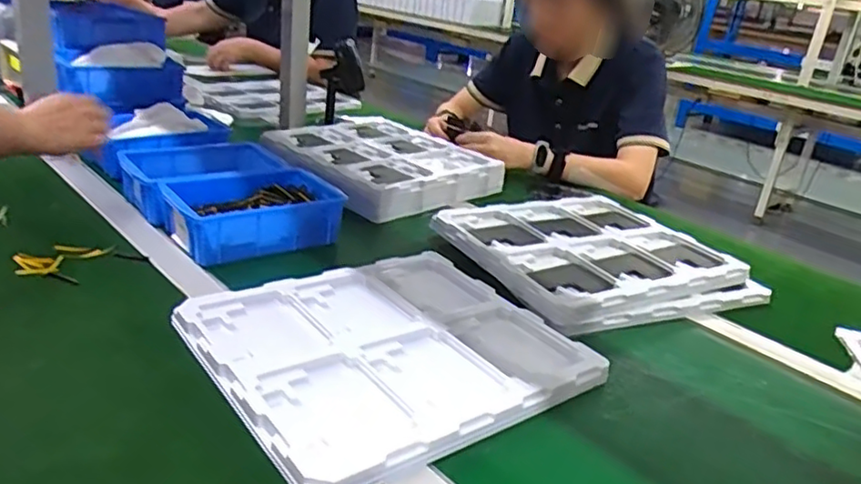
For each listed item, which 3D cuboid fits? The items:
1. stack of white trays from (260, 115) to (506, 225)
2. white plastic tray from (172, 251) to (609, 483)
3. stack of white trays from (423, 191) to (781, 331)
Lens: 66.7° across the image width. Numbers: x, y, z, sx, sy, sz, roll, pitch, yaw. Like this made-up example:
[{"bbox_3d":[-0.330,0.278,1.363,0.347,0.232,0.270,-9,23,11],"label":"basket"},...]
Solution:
[{"bbox_3d":[-0.099,-0.129,1.080,0.340,0.059,0.321,24,30,34],"label":"stack of white trays"},{"bbox_3d":[-0.032,0.095,0.615,0.322,0.030,0.282,-14,31,-38],"label":"white plastic tray"},{"bbox_3d":[0.204,0.013,0.867,0.330,0.033,0.338,-9,28,-31],"label":"stack of white trays"}]

